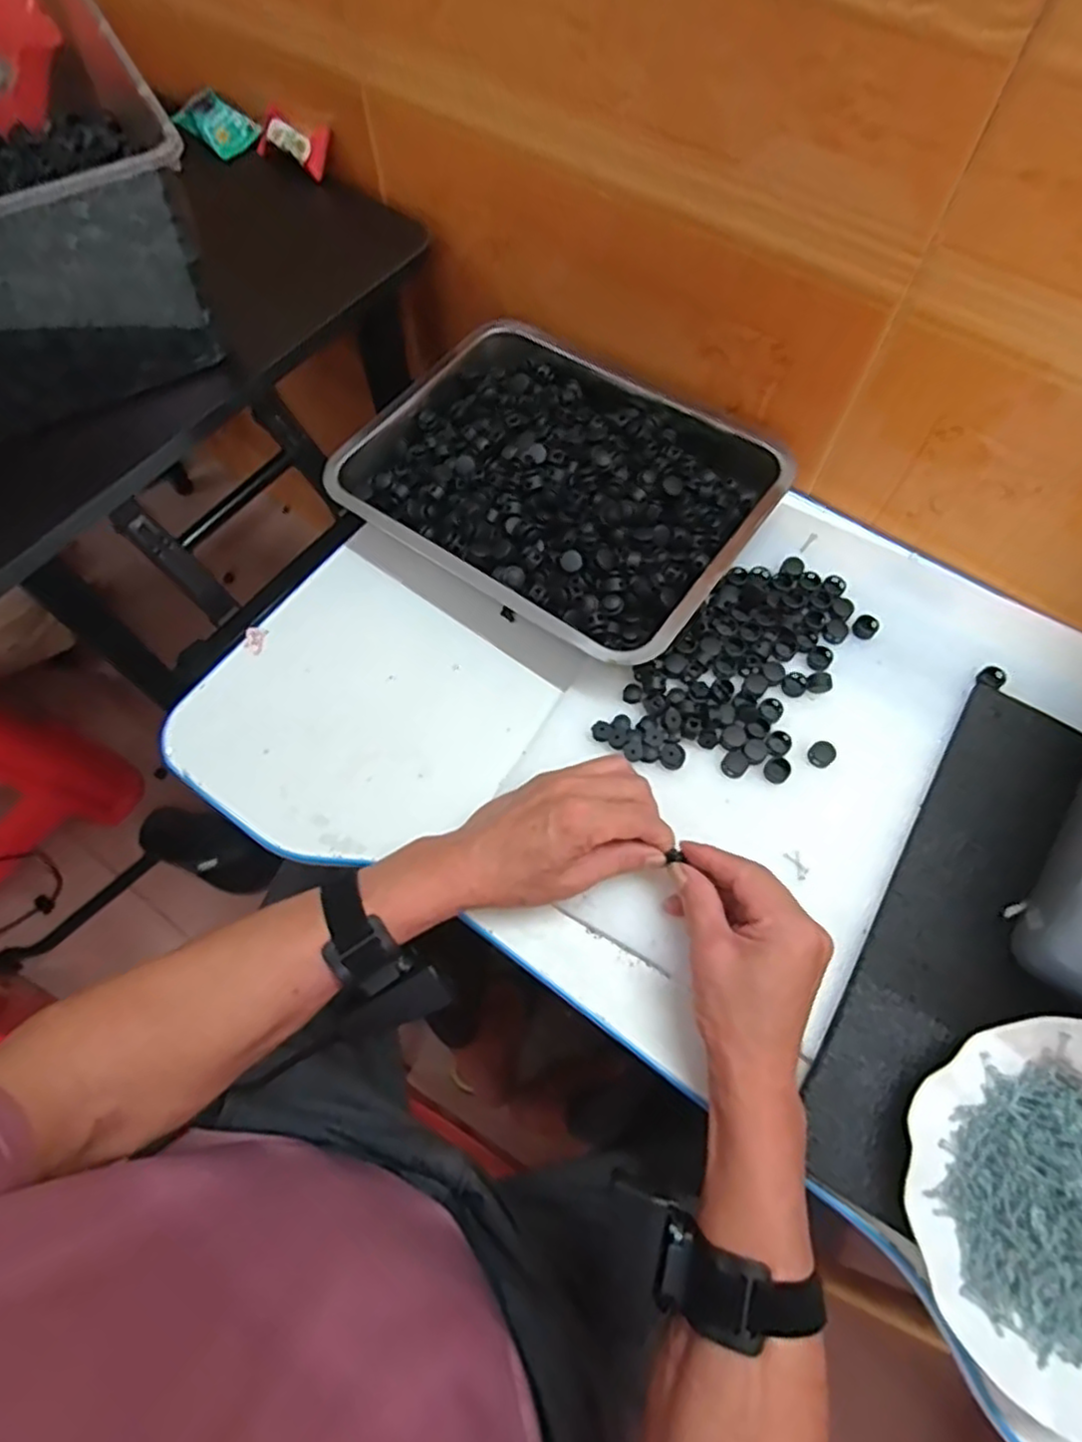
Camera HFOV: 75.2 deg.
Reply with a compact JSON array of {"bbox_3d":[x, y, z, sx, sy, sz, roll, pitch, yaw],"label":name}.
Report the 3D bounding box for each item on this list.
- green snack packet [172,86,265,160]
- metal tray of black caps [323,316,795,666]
[{"bbox_3d":[-0.293,-0.547,0.643,0.052,0.020,0.057,-47,106,-15],"label":"green snack packet"},{"bbox_3d":[0.021,-0.206,0.566,0.312,0.049,0.261,34,71,15],"label":"metal tray of black caps"}]

